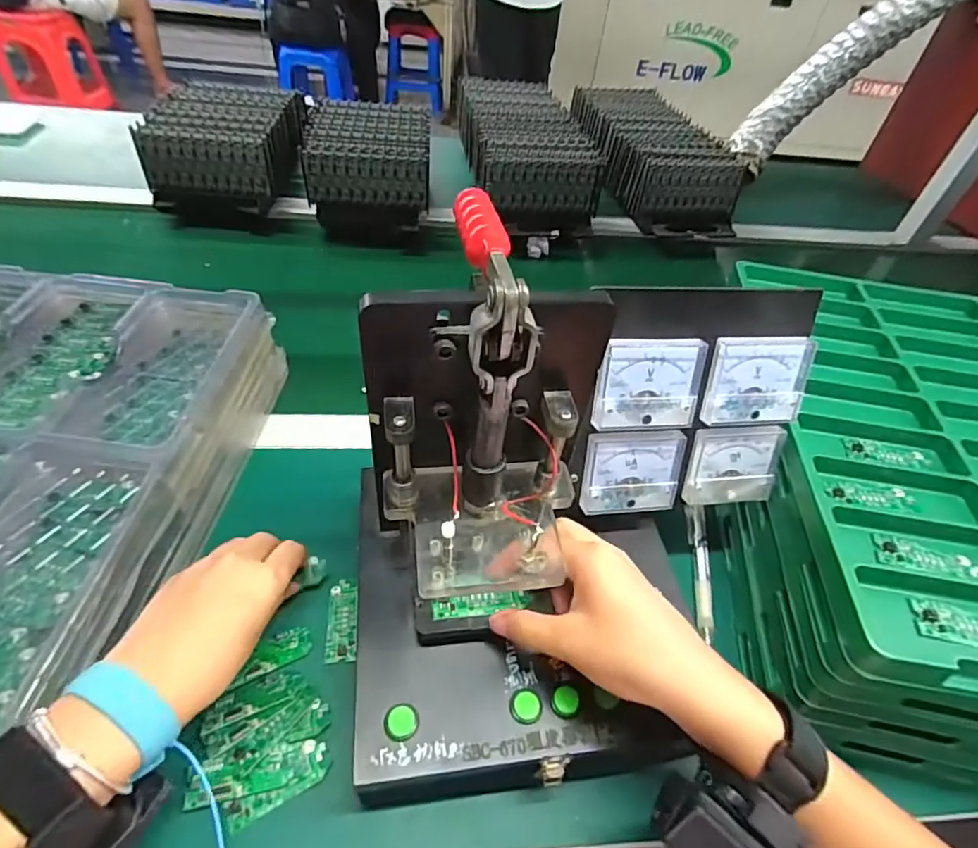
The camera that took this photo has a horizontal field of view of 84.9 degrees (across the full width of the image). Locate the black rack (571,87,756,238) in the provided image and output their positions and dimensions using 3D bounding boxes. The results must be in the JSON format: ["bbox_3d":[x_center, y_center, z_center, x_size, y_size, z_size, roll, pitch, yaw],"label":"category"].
[{"bbox_3d":[0.271,-0.458,0.911,0.177,0.090,0.394,-5,47,-11],"label":"black rack"}]

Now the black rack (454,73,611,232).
[{"bbox_3d":[0.053,-0.442,0.862,0.171,0.088,0.390,-4,47,-10],"label":"black rack"}]

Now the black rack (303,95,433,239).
[{"bbox_3d":[-0.171,-0.379,0.788,0.161,0.110,0.199,1,46,-6],"label":"black rack"}]

